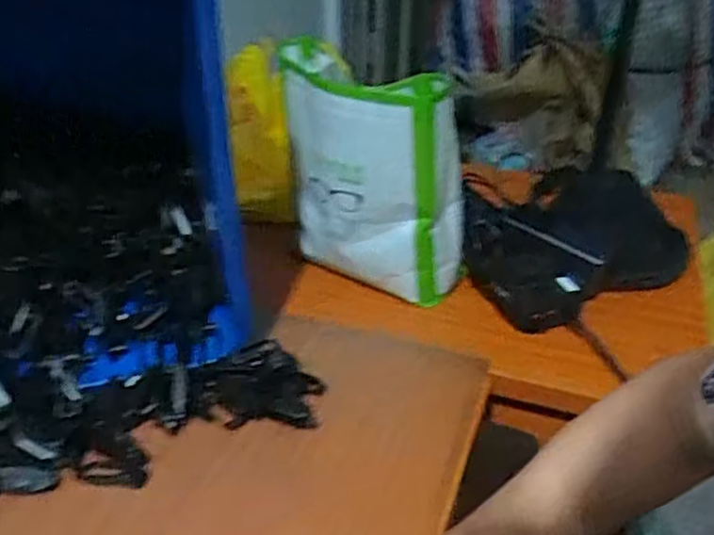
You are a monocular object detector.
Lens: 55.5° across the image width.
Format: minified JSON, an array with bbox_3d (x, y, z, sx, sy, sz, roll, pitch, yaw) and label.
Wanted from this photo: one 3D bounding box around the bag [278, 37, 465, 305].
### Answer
[{"bbox_3d":[0.016,-0.094,0.710,0.189,0.258,0.087,17,35,24],"label":"bag"}]

